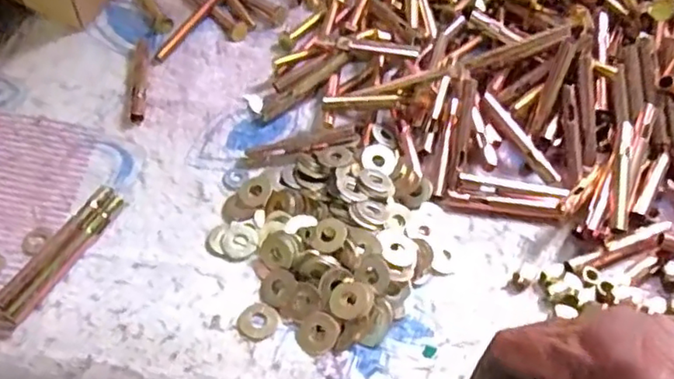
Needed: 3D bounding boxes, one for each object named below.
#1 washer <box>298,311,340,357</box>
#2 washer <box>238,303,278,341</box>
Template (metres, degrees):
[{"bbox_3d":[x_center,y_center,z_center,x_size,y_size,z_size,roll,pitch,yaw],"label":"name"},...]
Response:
[{"bbox_3d":[-0.012,0.090,0.382,0.025,0.004,0.026,-2,70,6],"label":"washer"},{"bbox_3d":[-0.050,0.083,0.389,0.025,0.004,0.025,1,54,-1],"label":"washer"}]

